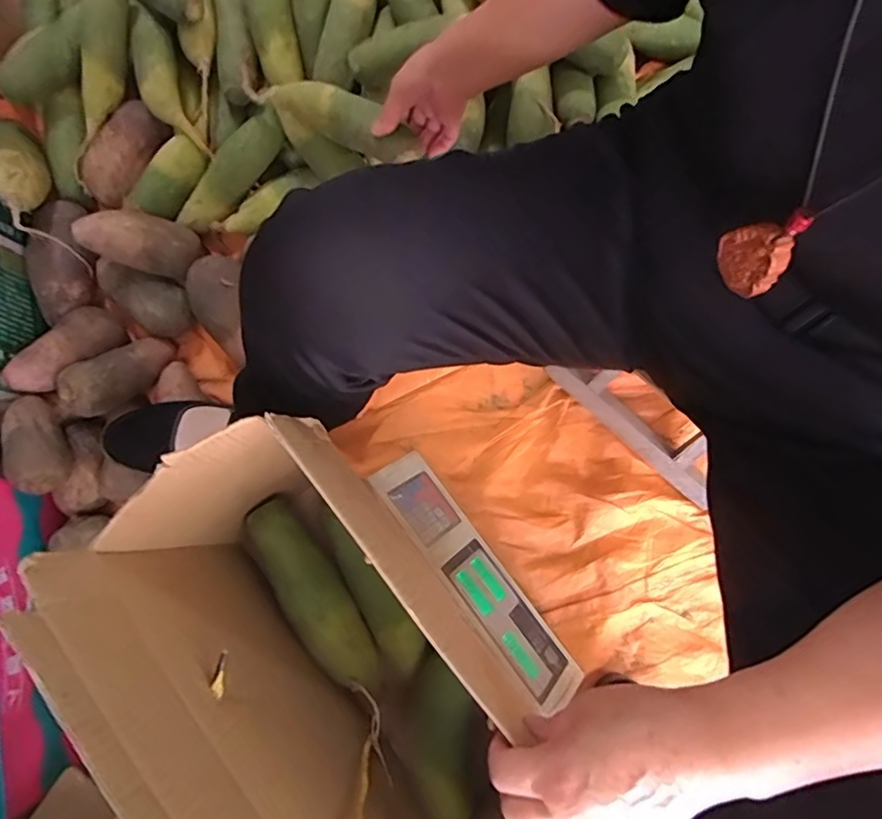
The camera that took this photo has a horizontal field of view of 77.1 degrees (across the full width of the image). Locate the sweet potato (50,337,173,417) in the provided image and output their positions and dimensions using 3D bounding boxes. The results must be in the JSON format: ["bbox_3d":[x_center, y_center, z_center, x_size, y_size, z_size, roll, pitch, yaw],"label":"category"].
[{"bbox_3d":[-0.397,-0.043,0.683,0.066,0.065,0.138,38,47,7],"label":"sweet potato"}]

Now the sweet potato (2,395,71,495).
[{"bbox_3d":[-0.463,0.035,0.627,0.052,0.043,0.119,-18,80,-4],"label":"sweet potato"}]

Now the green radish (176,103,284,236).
[{"bbox_3d":[-0.274,-0.308,0.720,0.185,0.045,0.056,-45,82,12],"label":"green radish"}]

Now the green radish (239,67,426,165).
[{"bbox_3d":[-0.130,-0.351,0.656,0.248,0.052,0.055,30,110,17],"label":"green radish"}]

